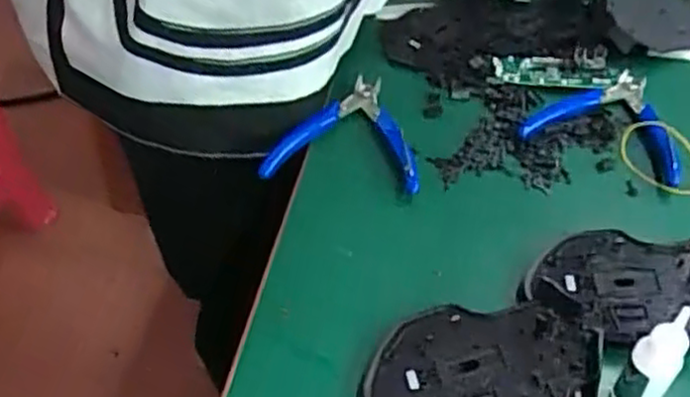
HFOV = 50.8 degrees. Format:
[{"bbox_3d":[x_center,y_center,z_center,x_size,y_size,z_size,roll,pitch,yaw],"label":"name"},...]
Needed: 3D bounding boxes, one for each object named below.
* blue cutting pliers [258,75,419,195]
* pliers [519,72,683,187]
[{"bbox_3d":[0.002,-0.050,0.516,0.104,0.015,0.111,8,46,3],"label":"blue cutting pliers"},{"bbox_3d":[0.194,-0.062,0.531,0.108,0.016,0.105,21,48,16],"label":"pliers"}]

